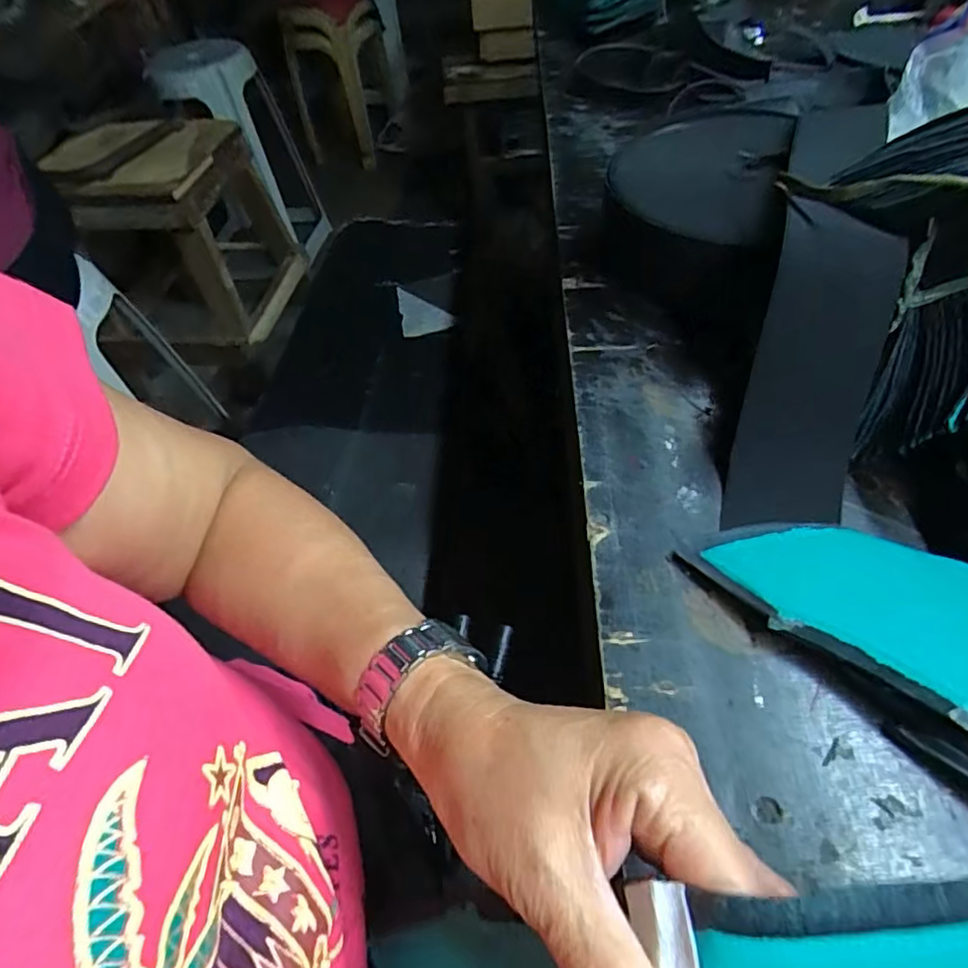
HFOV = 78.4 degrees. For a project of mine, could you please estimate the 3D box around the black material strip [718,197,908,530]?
[{"bbox_3d":[0.198,-0.065,0.361,0.065,0.038,0.190,13,91,14],"label":"black material strip"}]

